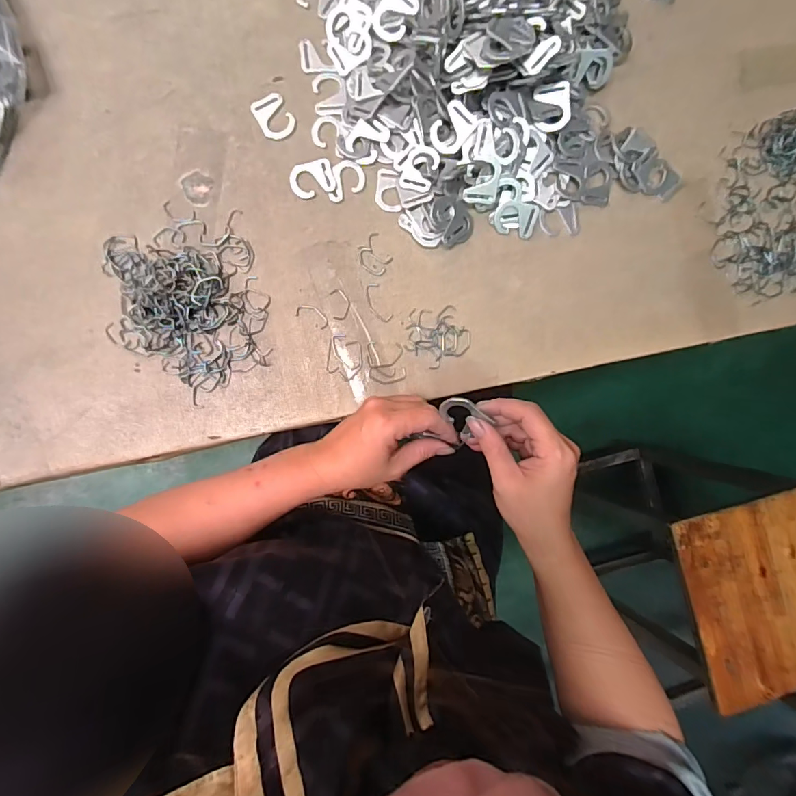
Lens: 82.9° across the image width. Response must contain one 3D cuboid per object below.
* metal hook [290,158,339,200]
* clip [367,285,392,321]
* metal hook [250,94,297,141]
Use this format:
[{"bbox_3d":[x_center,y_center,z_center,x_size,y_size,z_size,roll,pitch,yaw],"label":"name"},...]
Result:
[{"bbox_3d":[-0.084,-0.222,0.457,0.049,0.007,0.034,-9,88,-6],"label":"metal hook"},{"bbox_3d":[-0.021,-0.097,0.461,0.019,0.004,0.042,-27,90,-6],"label":"clip"},{"bbox_3d":[-0.125,-0.285,0.457,0.034,0.004,0.043,-32,91,-6],"label":"metal hook"}]

